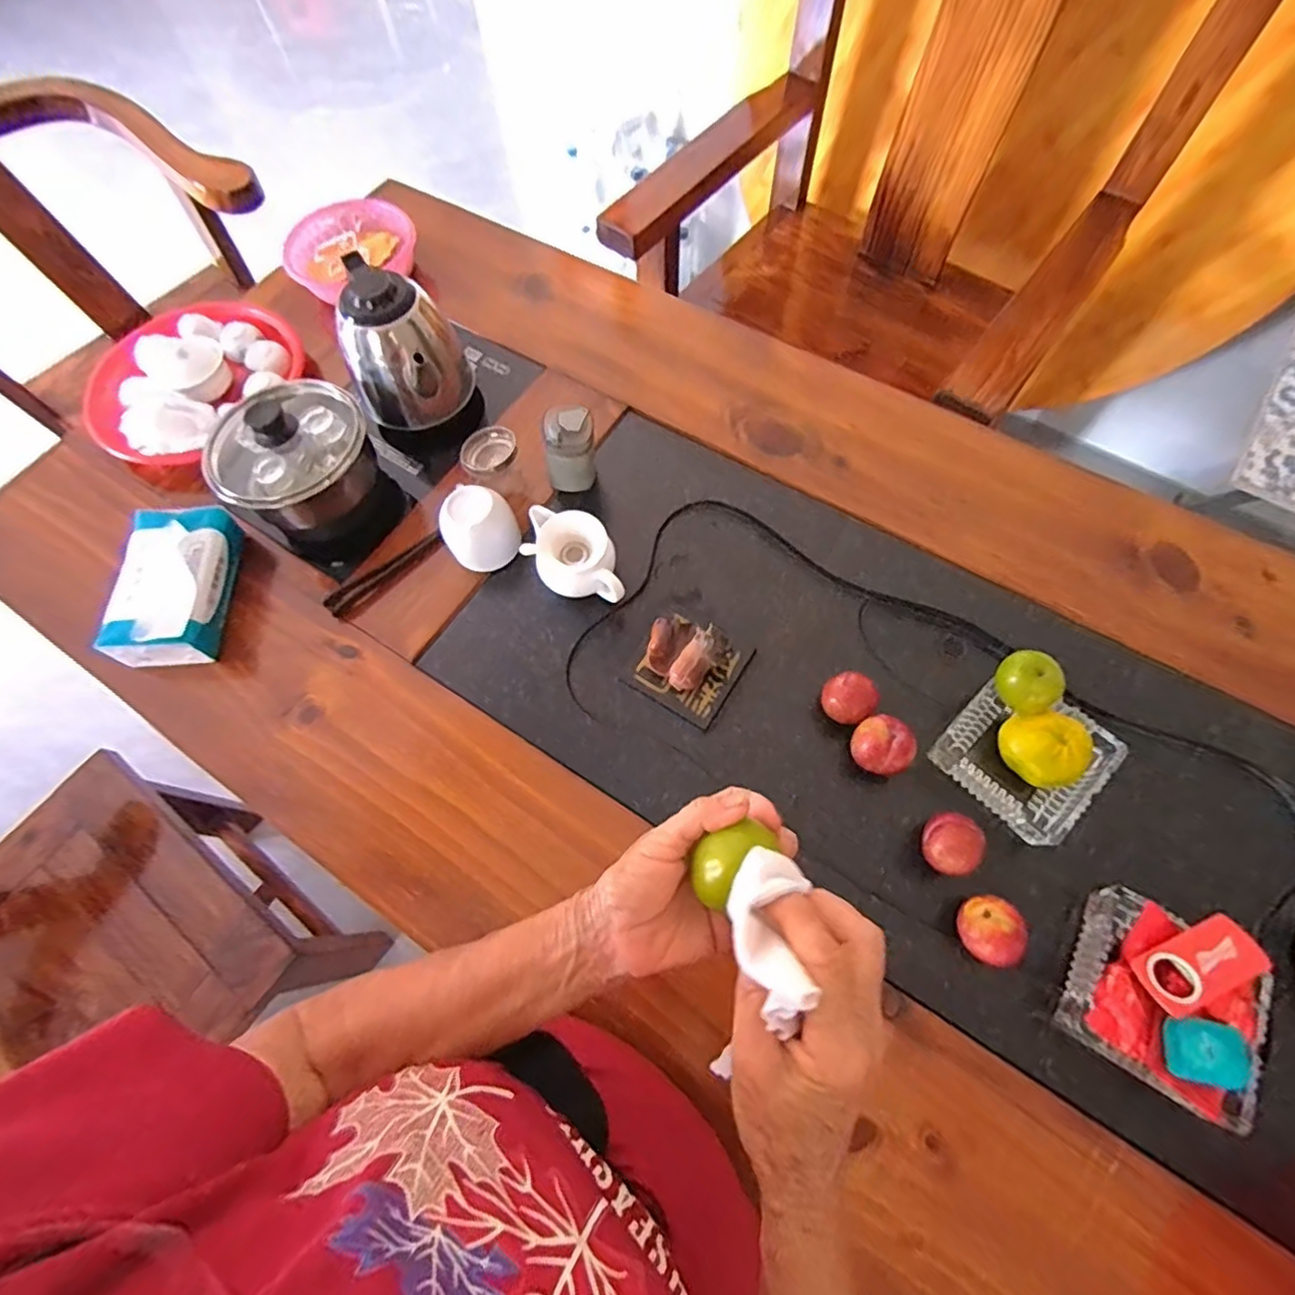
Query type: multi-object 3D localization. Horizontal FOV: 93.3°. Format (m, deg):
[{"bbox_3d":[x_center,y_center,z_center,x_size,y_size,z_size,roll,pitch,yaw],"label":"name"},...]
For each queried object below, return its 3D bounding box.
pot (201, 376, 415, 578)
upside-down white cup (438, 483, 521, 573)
[{"bbox_3d":[-0.380,-0.197,0.681,0.163,0.147,0.146,-42,71,-15],"label":"pot"},{"bbox_3d":[-0.178,-0.126,0.647,0.075,0.073,0.068,-29,68,-10],"label":"upside-down white cup"}]

